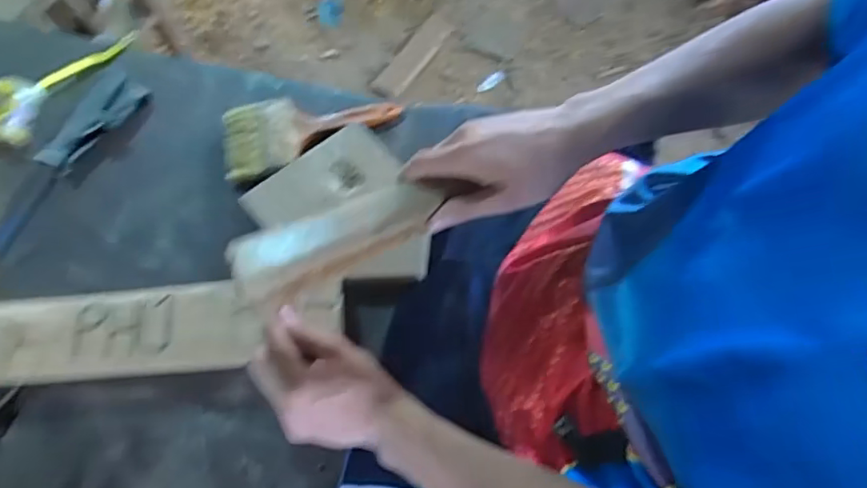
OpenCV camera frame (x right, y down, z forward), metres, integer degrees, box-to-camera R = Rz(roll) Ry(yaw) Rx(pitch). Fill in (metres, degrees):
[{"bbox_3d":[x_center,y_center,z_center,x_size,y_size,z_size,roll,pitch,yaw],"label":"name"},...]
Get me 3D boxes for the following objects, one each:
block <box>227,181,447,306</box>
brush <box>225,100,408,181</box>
[{"bbox_3d":[-0.075,-0.008,0.449,0.162,0.020,0.052,-24,69,-14],"label":"block"},{"bbox_3d":[-0.136,-0.131,0.620,0.190,0.018,0.087,-16,68,-2],"label":"brush"}]

